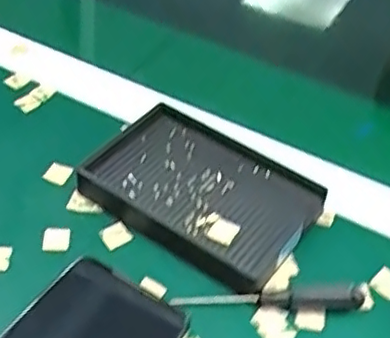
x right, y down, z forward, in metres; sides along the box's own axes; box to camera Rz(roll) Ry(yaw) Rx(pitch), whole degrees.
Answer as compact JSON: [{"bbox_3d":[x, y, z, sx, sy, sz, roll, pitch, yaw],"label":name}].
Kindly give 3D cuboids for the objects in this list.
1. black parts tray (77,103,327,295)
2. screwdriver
[{"bbox_3d":[0.004,0.016,0.406,0.135,0.023,0.093,29,49,23],"label":"black parts tray"},{"bbox_3d":[0.043,0.074,0.357,0.109,0.011,0.014,-1,44,-7],"label":"screwdriver"}]

